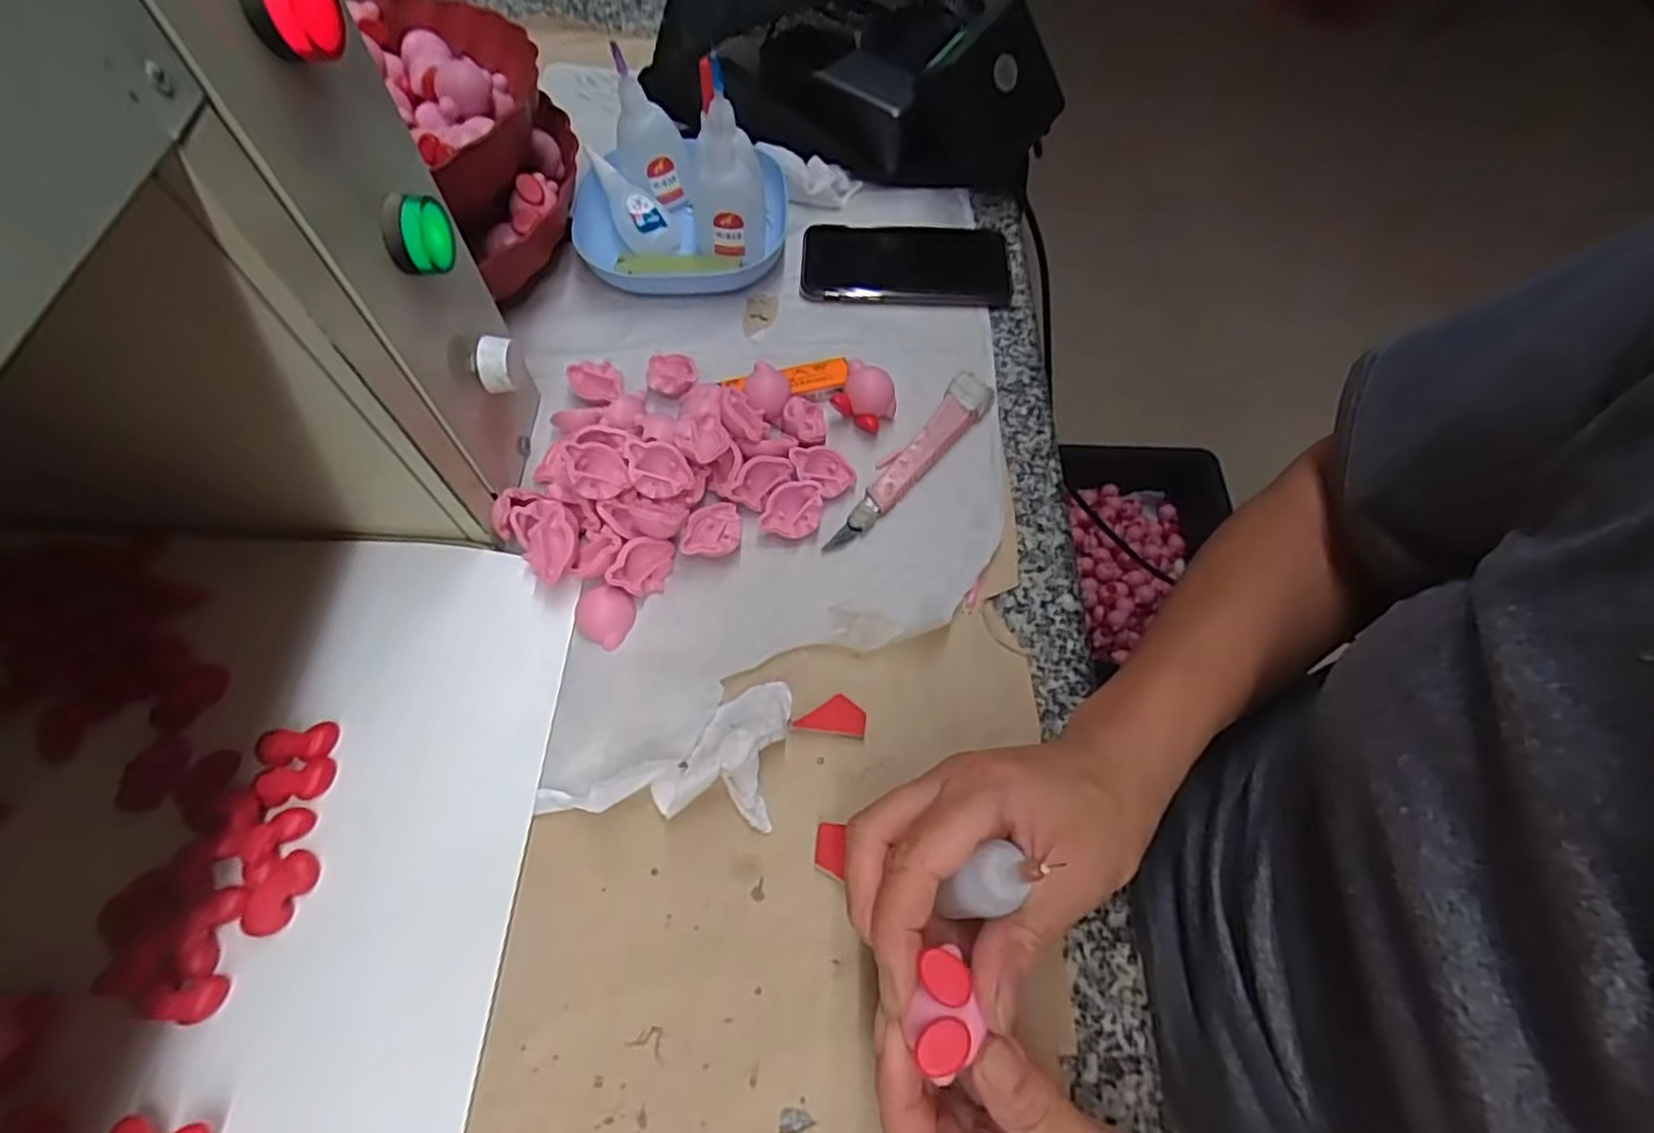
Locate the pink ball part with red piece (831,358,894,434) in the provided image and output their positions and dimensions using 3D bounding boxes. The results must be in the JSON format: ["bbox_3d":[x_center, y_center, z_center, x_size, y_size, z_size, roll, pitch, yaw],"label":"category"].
[{"bbox_3d":[0.023,-0.099,0.410,0.033,0.023,0.028,23,64,10],"label":"pink ball part with red piece"}]

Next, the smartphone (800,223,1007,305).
[{"bbox_3d":[0.052,-0.206,0.477,0.137,0.006,0.071,3,62,0],"label":"smartphone"}]

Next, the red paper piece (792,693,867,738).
[{"bbox_3d":[0.002,0.069,0.332,0.032,0.004,0.017,9,69,-4],"label":"red paper piece"}]

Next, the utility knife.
[{"bbox_3d":[0.047,-0.061,0.399,0.026,0.010,0.139,36,67,16],"label":"utility knife"}]

